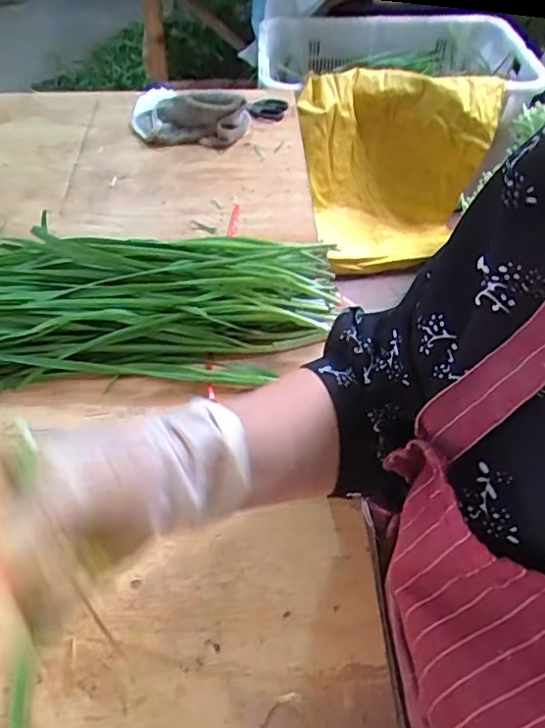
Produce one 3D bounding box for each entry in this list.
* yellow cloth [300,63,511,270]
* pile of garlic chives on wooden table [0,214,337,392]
[{"bbox_3d":[0.307,-0.483,1.395,0.485,0.455,0.154,-12,24,-14],"label":"yellow cloth"},{"bbox_3d":[-0.193,-0.055,0.522,0.496,0.065,0.215,-2,48,-2],"label":"pile of garlic chives on wooden table"}]

